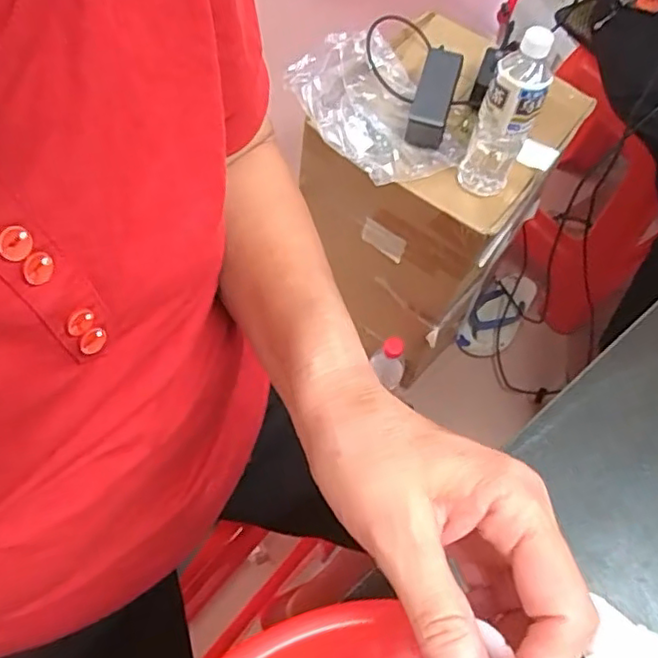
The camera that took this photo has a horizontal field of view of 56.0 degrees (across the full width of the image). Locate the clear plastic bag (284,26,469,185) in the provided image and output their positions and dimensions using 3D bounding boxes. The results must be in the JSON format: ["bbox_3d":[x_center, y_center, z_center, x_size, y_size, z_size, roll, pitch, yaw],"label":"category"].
[{"bbox_3d":[0.059,-0.301,0.833,0.190,0.061,0.244,-27,66,-20],"label":"clear plastic bag"}]

